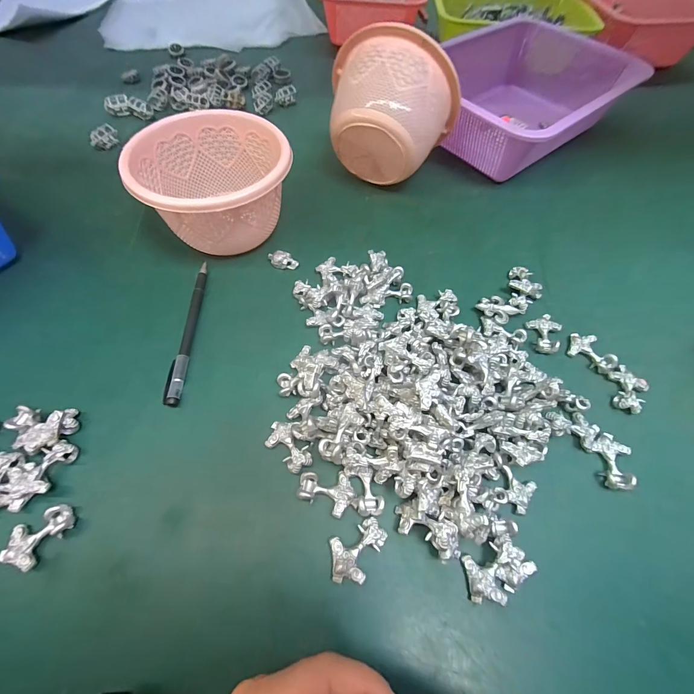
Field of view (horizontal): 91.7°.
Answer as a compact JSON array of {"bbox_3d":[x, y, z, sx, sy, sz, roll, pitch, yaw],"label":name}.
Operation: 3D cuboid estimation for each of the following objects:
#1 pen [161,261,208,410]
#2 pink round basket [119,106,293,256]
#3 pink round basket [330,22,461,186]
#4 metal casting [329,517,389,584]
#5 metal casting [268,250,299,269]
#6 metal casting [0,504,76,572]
[{"bbox_3d":[-0.145,-0.018,0.308,0.012,0.008,0.149,-1,62,-3],"label":"pen"},{"bbox_3d":[-0.130,-0.163,0.349,0.137,0.084,0.135,1,61,-2],"label":"pink round basket"},{"bbox_3d":[0.044,-0.258,0.382,0.144,0.131,0.085,19,62,8],"label":"pink round basket"},{"bbox_3d":[0.008,0.136,0.224,0.042,0.013,0.029,-23,65,-14],"label":"metal casting"},{"bbox_3d":[-0.067,-0.091,0.353,0.031,0.010,0.015,11,62,3],"label":"metal casting"},{"bbox_3d":[-0.203,0.122,0.220,0.028,0.009,0.039,30,64,13],"label":"metal casting"}]

